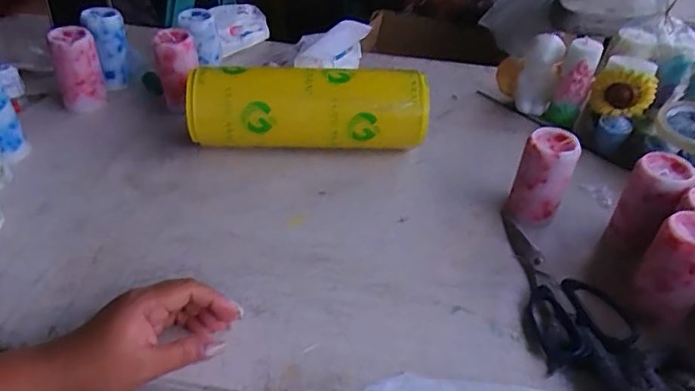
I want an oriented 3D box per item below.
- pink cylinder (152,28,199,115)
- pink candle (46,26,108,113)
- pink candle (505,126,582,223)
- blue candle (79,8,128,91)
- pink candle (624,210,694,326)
[{"bbox_3d":[-0.218,-0.159,0.657,0.046,0.094,0.049,26,47,24],"label":"pink cylinder"},{"bbox_3d":[-0.345,-0.159,0.650,0.057,0.097,0.047,-16,46,-20],"label":"pink candle"},{"bbox_3d":[0.201,-0.017,0.528,0.053,0.094,0.056,22,46,20],"label":"pink candle"},{"bbox_3d":[-0.315,-0.192,0.680,0.046,0.105,0.049,-16,46,-20],"label":"blue candle"},{"bbox_3d":[0.276,0.061,0.431,0.064,0.082,0.052,-31,52,-31],"label":"pink candle"}]

